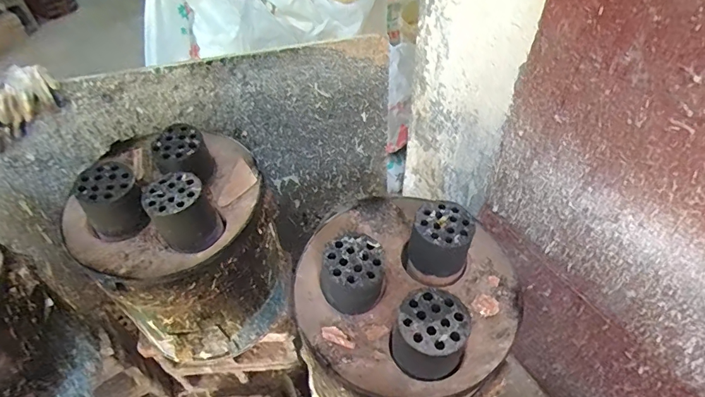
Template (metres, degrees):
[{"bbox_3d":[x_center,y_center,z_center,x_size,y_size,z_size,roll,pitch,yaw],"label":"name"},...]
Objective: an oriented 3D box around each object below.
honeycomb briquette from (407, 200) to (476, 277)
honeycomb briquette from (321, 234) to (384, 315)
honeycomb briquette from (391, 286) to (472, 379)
[{"bbox_3d":[0.152,0.069,0.749,0.098,0.082,0.104,18,54,16],"label":"honeycomb briquette"},{"bbox_3d":[0.002,0.121,0.709,0.092,0.098,0.088,-1,51,1],"label":"honeycomb briquette"},{"bbox_3d":[0.112,0.197,0.636,0.098,0.098,0.097,-1,51,1],"label":"honeycomb briquette"}]

